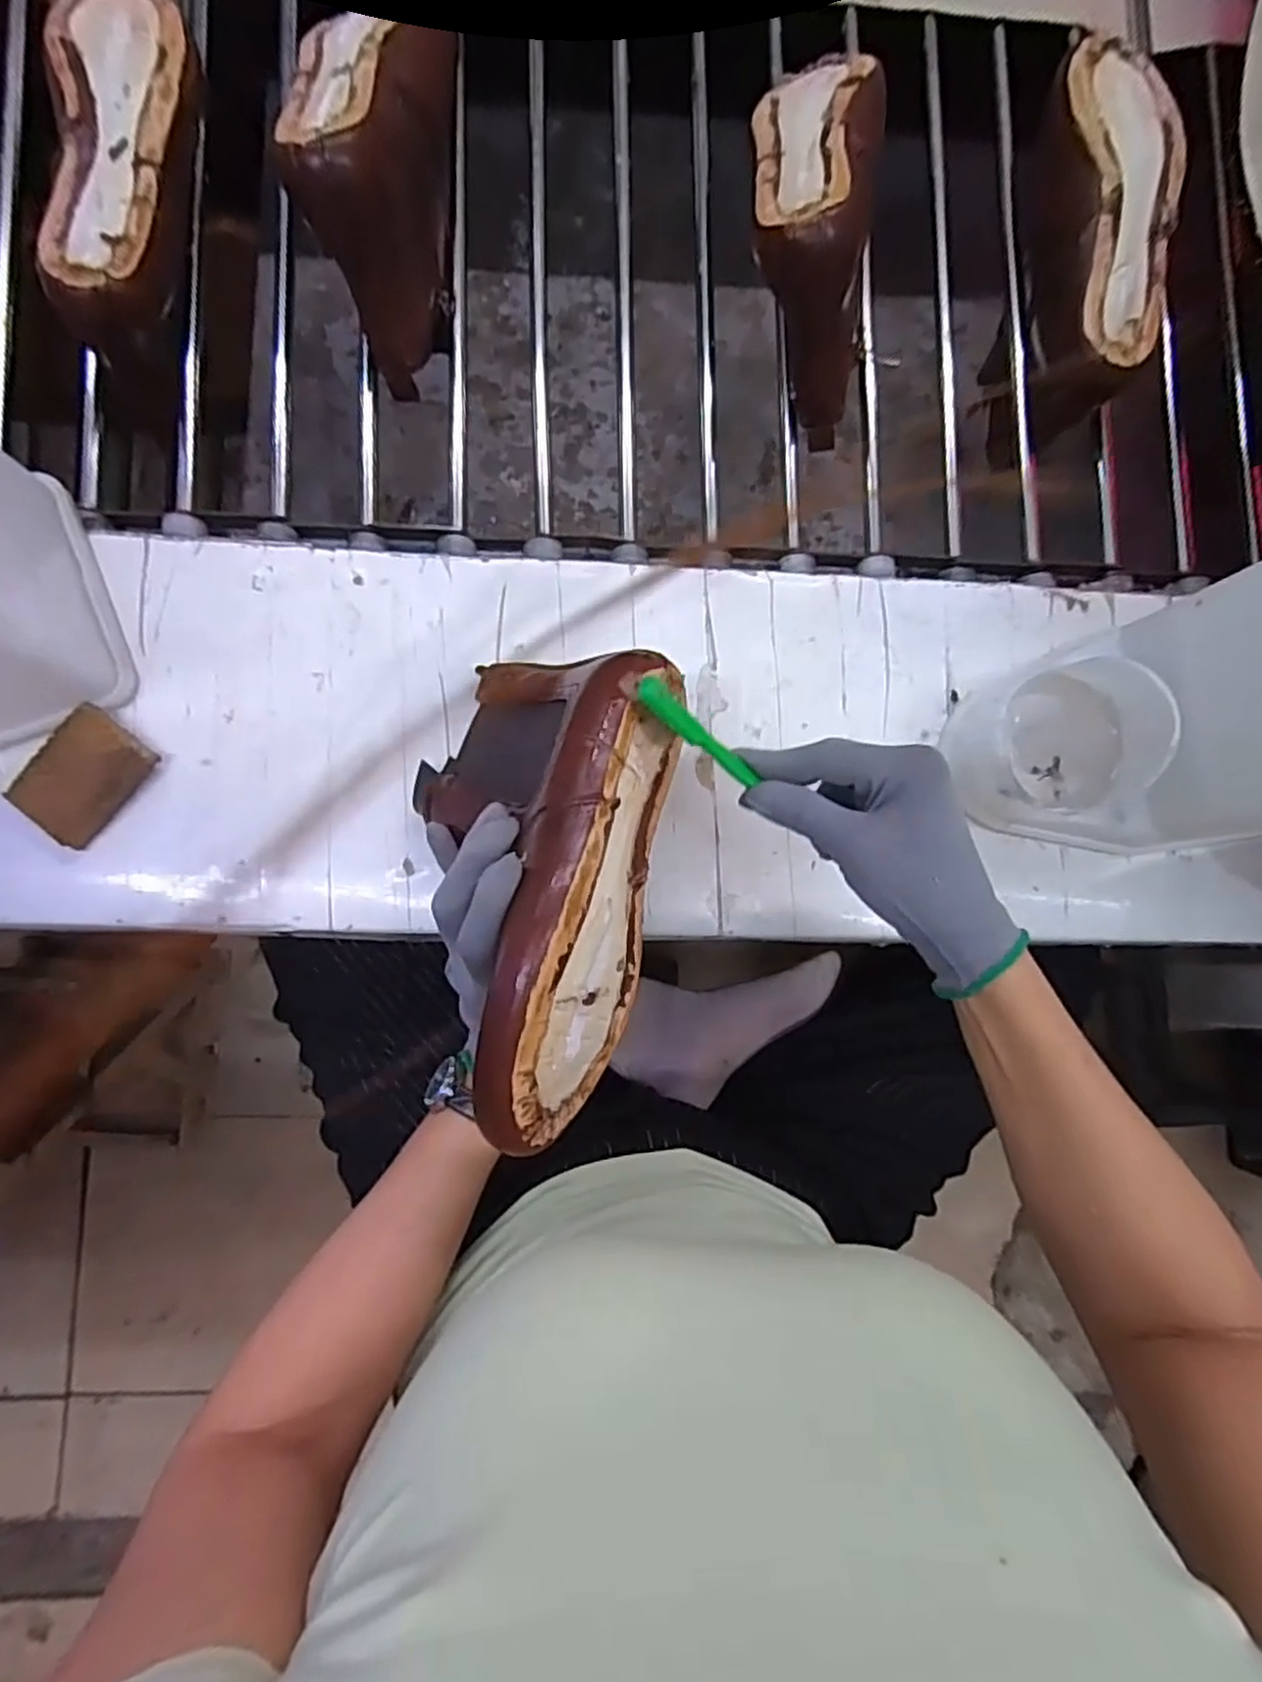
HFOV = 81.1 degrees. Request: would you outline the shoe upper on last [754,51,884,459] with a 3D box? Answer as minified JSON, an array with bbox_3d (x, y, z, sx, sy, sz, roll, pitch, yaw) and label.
[{"bbox_3d":[0.119,-0.406,0.479,0.088,0.106,0.244,6,86,-4],"label":"shoe upper on last"}]

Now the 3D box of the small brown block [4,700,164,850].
[{"bbox_3d":[-0.308,-0.037,0.415,0.046,0.020,0.069,40,84,-1],"label":"small brown block"}]

